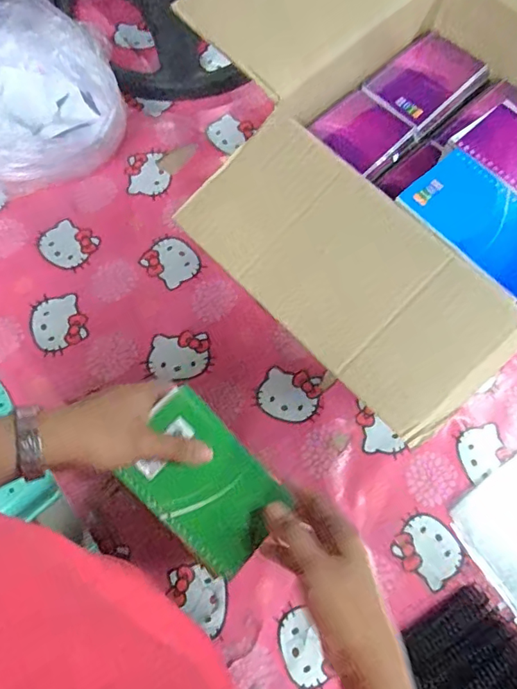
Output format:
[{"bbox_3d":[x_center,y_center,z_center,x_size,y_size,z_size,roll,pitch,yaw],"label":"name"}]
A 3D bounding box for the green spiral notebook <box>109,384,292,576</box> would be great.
[{"bbox_3d":[-0.044,0.109,0.398,0.130,0.018,0.087,41,73,12],"label":"green spiral notebook"}]

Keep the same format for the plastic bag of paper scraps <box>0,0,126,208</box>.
[{"bbox_3d":[-0.356,-0.347,0.719,0.298,0.160,0.221,-23,73,-11],"label":"plastic bag of paper scraps"}]

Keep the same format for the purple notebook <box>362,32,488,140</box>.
[{"bbox_3d":[0.198,-0.306,0.575,0.088,0.028,0.163,44,68,5],"label":"purple notebook"}]

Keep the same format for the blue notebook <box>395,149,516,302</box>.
[{"bbox_3d":[0.193,-0.104,0.424,0.088,0.009,0.130,-39,76,-15],"label":"blue notebook"}]

